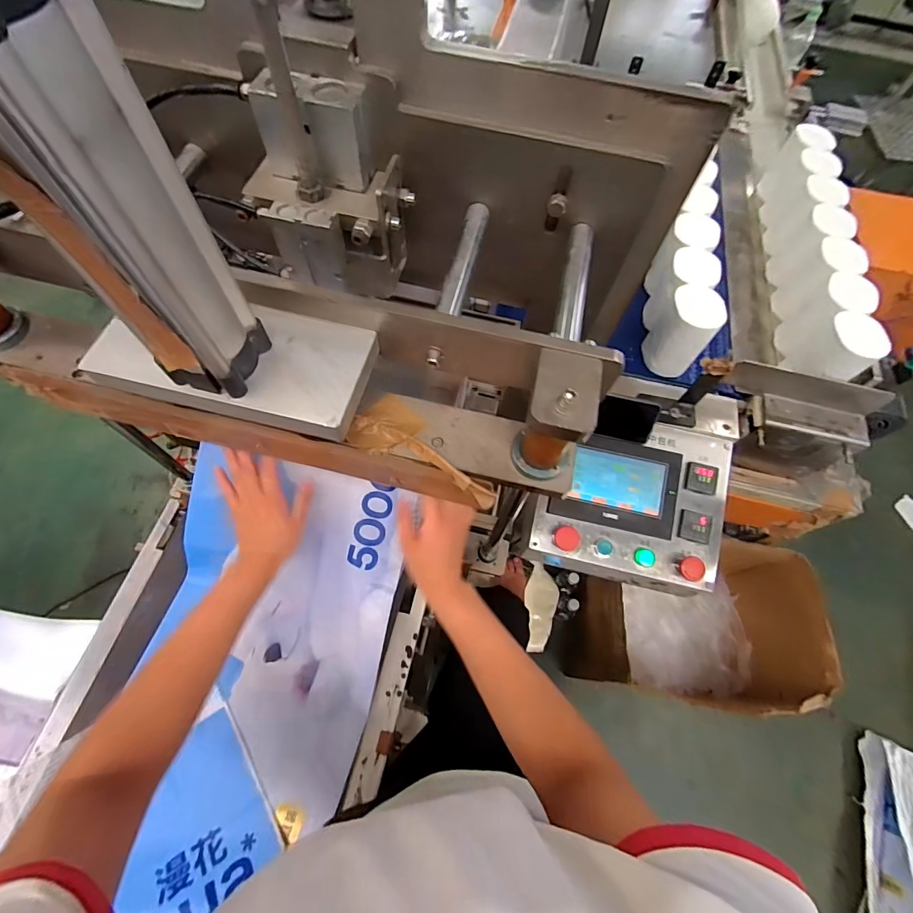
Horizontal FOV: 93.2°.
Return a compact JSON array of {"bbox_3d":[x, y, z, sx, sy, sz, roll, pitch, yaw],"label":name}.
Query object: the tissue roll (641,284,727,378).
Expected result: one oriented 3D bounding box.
[{"bbox_3d":[0.389,-0.214,0.743,0.090,0.120,0.087,1,65,-3],"label":"tissue roll"}]

